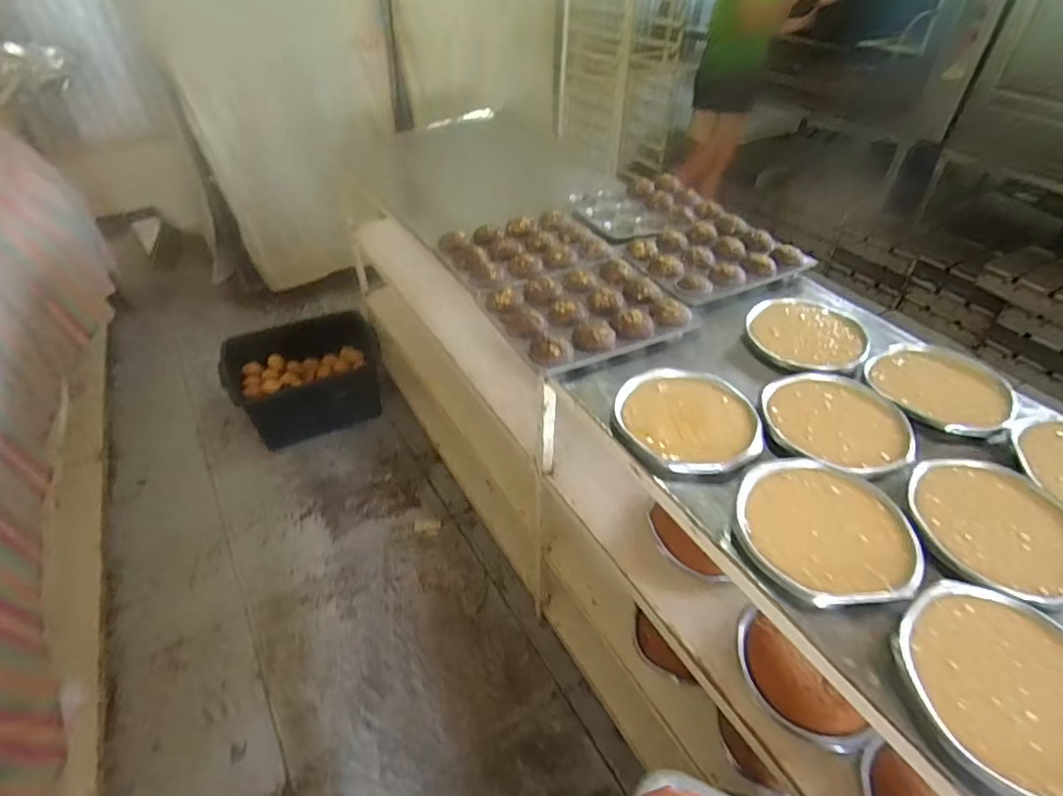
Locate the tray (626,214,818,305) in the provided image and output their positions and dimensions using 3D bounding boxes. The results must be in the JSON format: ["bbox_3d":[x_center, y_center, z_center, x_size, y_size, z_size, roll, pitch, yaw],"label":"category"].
[{"bbox_3d":[0.375,-0.294,1.146,0.302,0.043,0.250,-20,47,-22],"label":"tray"}]

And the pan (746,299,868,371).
[{"bbox_3d":[0.481,-0.123,0.980,0.191,0.030,0.191,9,43,8],"label":"pan"}]

